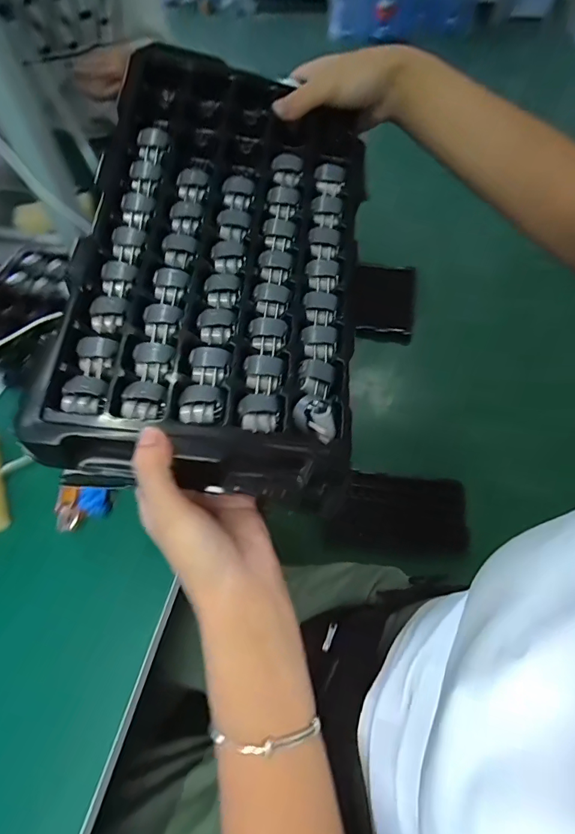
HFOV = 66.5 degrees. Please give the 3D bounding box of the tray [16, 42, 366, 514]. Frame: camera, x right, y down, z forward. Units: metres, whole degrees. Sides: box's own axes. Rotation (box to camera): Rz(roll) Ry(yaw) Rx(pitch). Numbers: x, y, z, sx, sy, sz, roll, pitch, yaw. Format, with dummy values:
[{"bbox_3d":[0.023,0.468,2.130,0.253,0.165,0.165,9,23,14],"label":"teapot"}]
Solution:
[{"bbox_3d":[-0.042,-0.125,0.339,0.209,0.051,0.364,9,67,-5],"label":"tray"}]

